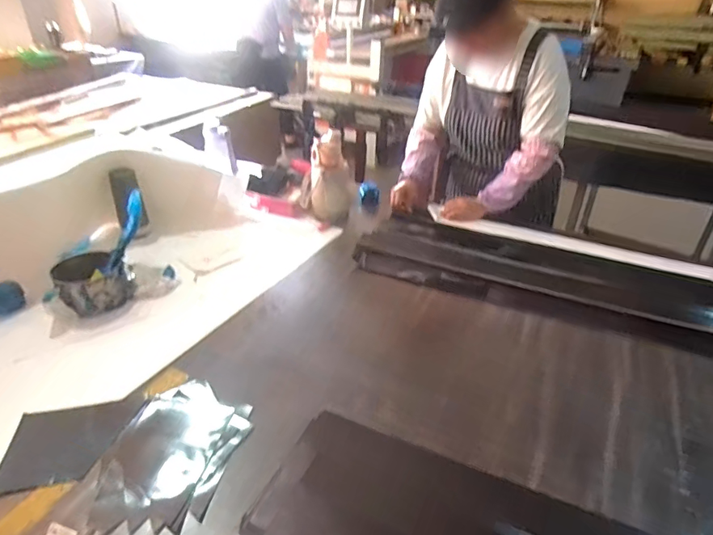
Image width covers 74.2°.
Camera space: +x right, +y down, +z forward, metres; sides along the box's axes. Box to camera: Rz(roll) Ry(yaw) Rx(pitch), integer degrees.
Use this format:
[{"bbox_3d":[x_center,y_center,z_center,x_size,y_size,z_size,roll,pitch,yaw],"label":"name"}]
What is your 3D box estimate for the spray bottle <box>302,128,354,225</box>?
[{"bbox_3d":[-0.092,-0.264,1.413,0.152,0.249,0.098,-3,32,-3],"label":"spray bottle"}]

